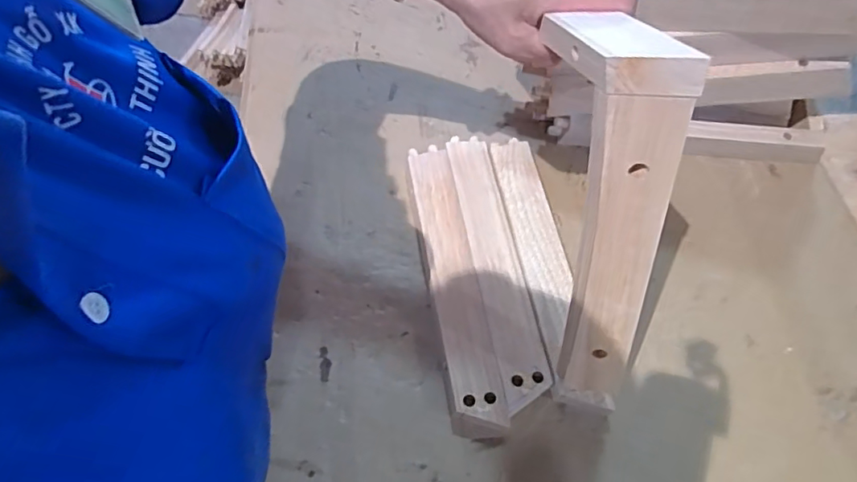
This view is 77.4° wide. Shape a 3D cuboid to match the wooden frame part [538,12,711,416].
[{"bbox_3d":[0.114,0.004,0.384,0.044,0.311,0.100,-12,35,-10],"label":"wooden frame part"}]

